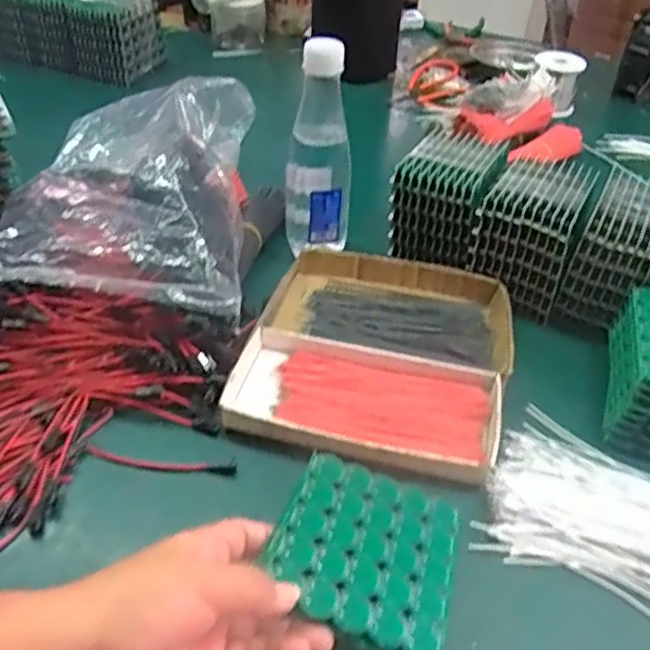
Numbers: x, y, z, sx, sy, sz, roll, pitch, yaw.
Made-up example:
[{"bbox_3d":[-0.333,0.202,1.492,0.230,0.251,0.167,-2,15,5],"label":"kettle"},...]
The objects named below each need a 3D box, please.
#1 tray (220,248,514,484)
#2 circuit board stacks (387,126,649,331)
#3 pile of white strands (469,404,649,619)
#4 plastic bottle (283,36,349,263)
[{"bbox_3d":[0.042,0.019,0.528,0.189,0.030,0.211,13,41,11],"label":"tray"},{"bbox_3d":[0.178,-0.084,0.595,0.236,0.091,0.101,21,45,18],"label":"circuit board stacks"},{"bbox_3d":[0.183,0.125,0.428,0.161,0.021,0.121,24,44,23],"label":"pile of white strands"},{"bbox_3d":[-0.005,-0.141,0.587,0.059,0.178,0.063,4,42,0],"label":"plastic bottle"}]

